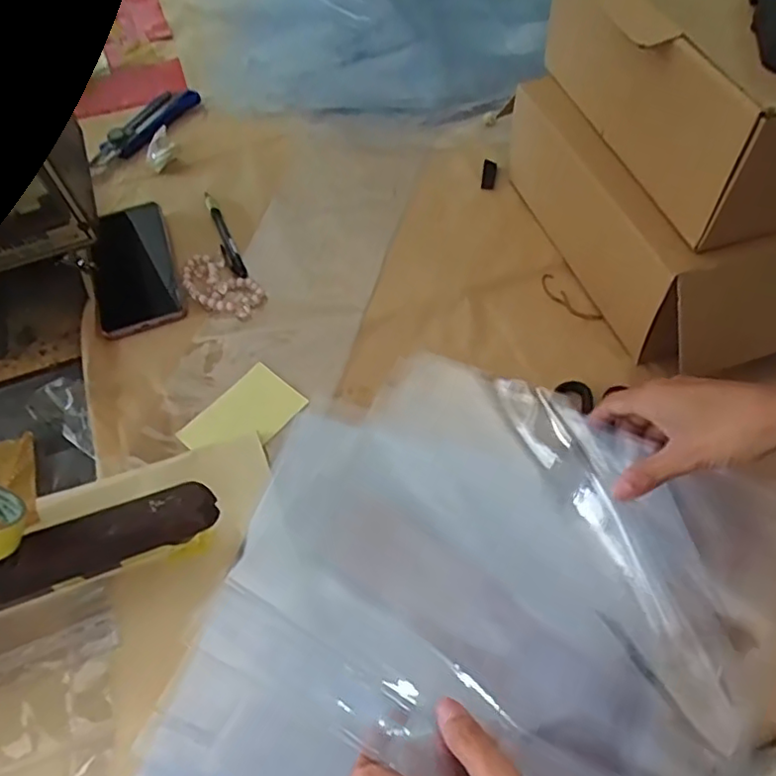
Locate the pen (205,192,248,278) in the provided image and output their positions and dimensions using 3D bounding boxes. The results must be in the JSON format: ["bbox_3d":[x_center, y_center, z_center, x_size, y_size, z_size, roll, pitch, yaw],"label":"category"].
[{"bbox_3d":[-0.170,-0.157,0.625,0.016,0.008,0.130,-22,58,-10],"label":"pen"}]

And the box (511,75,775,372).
[{"bbox_3d":[0.278,-0.169,0.531,0.251,0.113,0.297,-18,57,-8],"label":"box"}]

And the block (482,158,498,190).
[{"bbox_3d":[0.108,-0.228,0.649,0.015,0.004,0.050,6,57,8],"label":"block"}]

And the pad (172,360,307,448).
[{"bbox_3d":[-0.118,0.022,0.497,0.065,0.004,0.091,33,65,23],"label":"pad"}]

